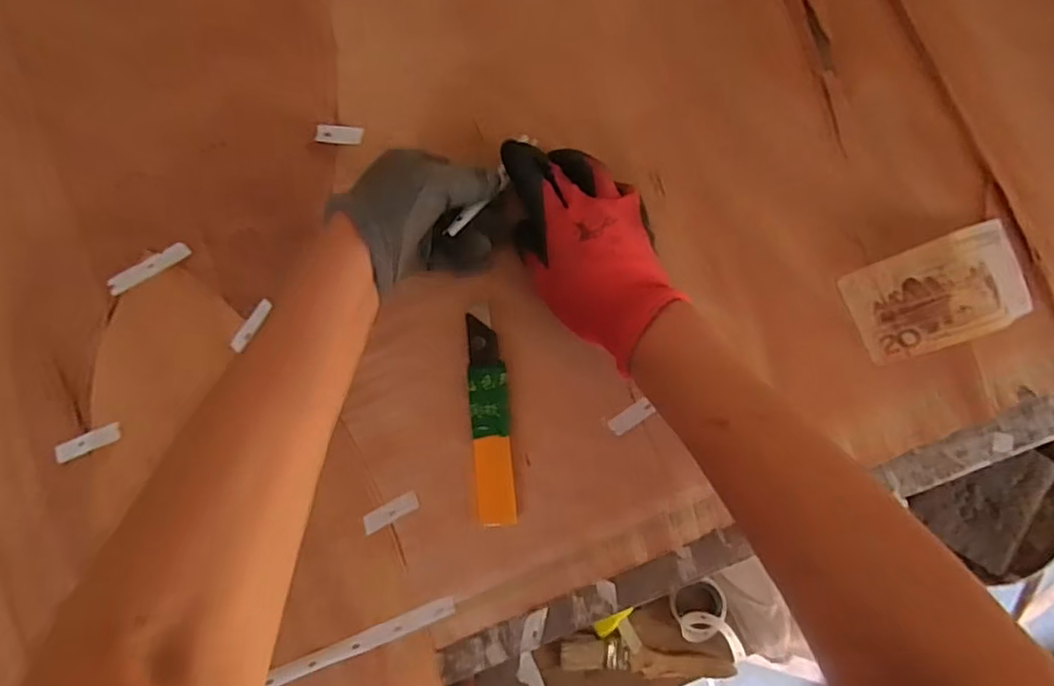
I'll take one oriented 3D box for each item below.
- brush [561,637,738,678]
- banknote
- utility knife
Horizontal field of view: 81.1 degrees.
[{"bbox_3d":[0.120,0.319,0.617,0.169,0.017,0.032,7,83,4],"label":"brush"},{"bbox_3d":[0.294,-0.037,0.427,0.119,0.036,0.070,-20,84,1],"label":"banknote"},{"bbox_3d":[-0.028,0.051,0.451,0.028,0.013,0.161,-5,85,3],"label":"utility knife"}]

